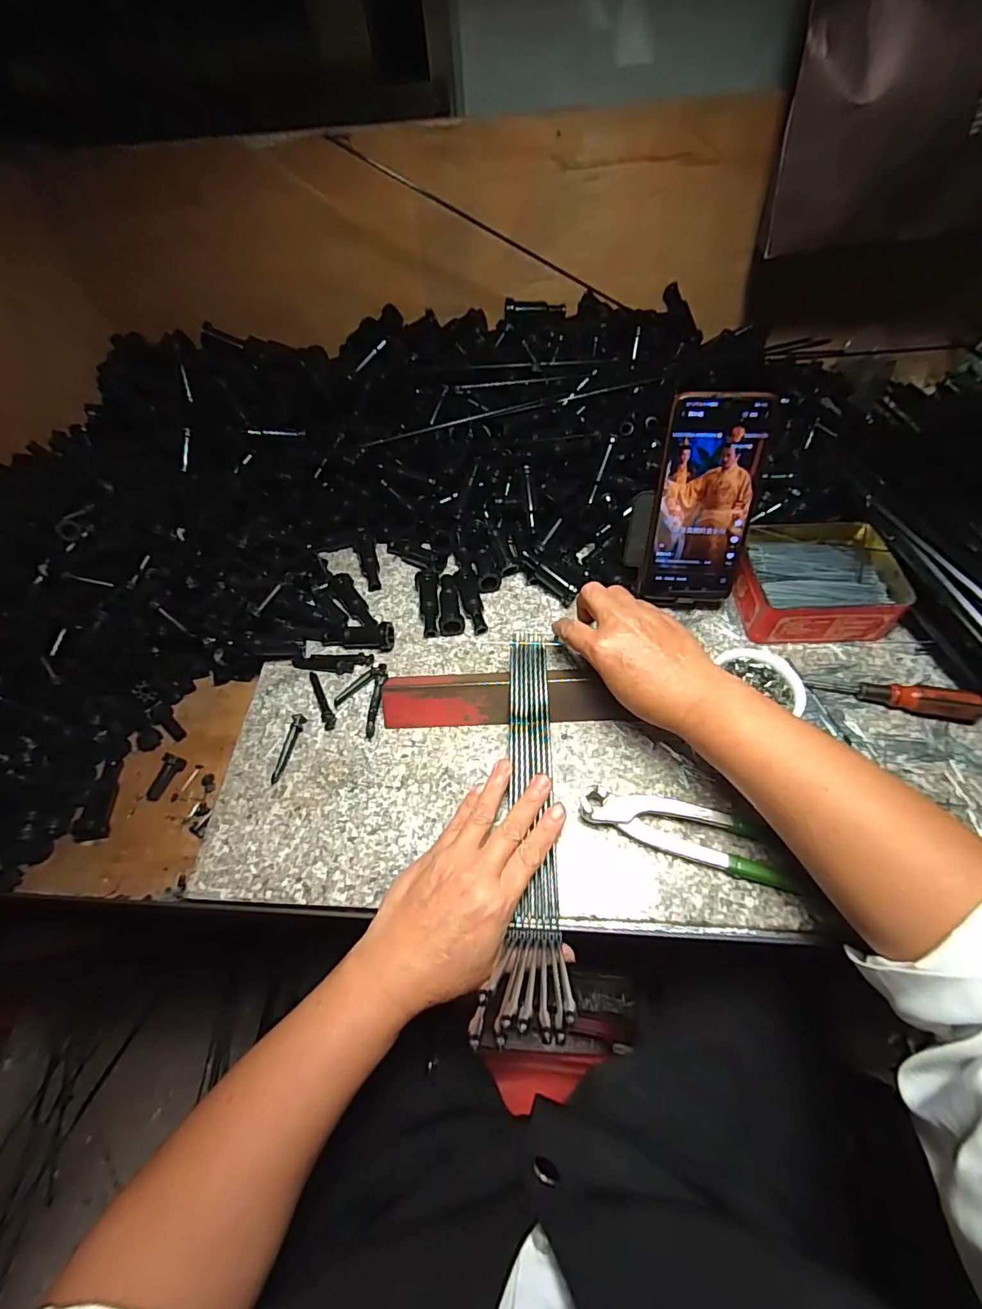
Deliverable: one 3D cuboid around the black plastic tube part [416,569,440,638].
[{"bbox_3d":[-0.059,-0.049,0.491,0.021,0.015,0.069,-6,56,1],"label":"black plastic tube part"}]

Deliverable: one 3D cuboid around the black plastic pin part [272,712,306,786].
[{"bbox_3d":[-0.166,0.076,0.421,0.012,0.004,0.058,4,57,8],"label":"black plastic pin part"}]

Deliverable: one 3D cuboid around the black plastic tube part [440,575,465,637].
[{"bbox_3d":[-0.039,-0.049,0.485,0.022,0.022,0.064,-8,56,0],"label":"black plastic tube part"}]

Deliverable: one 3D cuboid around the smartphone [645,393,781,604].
[{"bbox_3d":[0.174,-0.122,0.420,0.075,0.162,0.007,3,32,7],"label":"smartphone"}]

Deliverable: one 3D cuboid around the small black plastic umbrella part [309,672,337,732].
[{"bbox_3d":[-0.147,0.041,0.446,0.011,0.004,0.060,-28,59,-13],"label":"small black plastic umbrella part"}]

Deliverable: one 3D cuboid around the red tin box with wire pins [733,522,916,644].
[{"bbox_3d":[0.284,-0.068,0.458,0.127,0.041,0.110,-4,56,3],"label":"red tin box with wire pins"}]

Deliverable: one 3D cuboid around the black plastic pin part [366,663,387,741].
[{"bbox_3d":[-0.099,0.038,0.441,0.013,0.007,0.070,0,56,5],"label":"black plastic pin part"}]

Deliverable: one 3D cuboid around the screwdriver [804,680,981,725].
[{"bbox_3d":[0.320,0.032,0.406,0.119,0.024,0.020,13,59,13],"label":"screwdriver"}]

